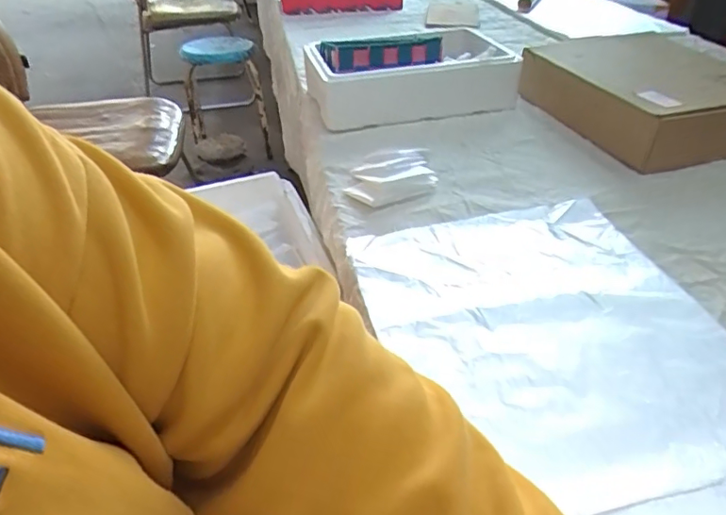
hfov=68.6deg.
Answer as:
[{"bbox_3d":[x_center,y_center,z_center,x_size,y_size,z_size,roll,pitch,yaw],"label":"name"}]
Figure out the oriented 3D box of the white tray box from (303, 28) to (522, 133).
[{"bbox_3d":[0.074,-0.320,0.930,0.326,0.102,0.231,-7,38,-7],"label":"white tray box"}]

